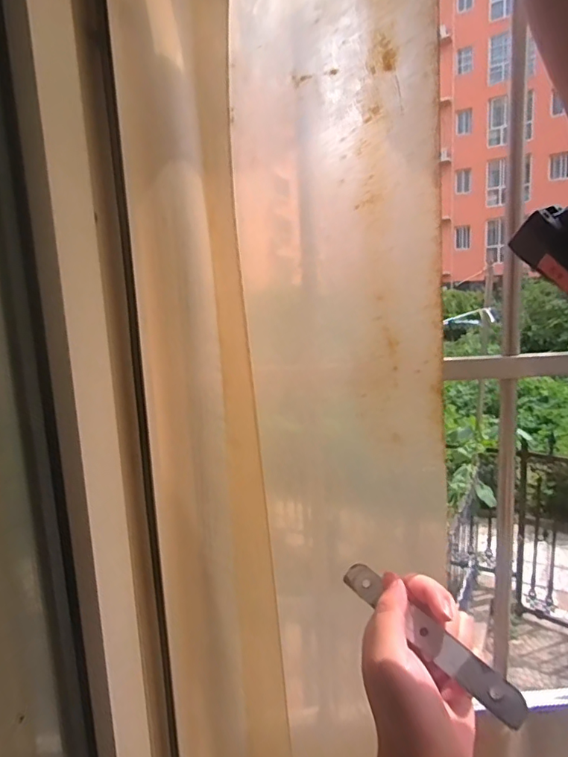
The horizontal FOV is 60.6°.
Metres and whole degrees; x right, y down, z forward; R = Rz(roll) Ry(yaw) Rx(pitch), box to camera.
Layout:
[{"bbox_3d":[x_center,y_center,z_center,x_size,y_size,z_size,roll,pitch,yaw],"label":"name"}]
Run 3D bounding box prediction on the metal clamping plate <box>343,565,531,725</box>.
[{"bbox_3d":[0.095,0.173,0.330,0.137,0.020,0.008,27,-16,46],"label":"metal clamping plate"}]

